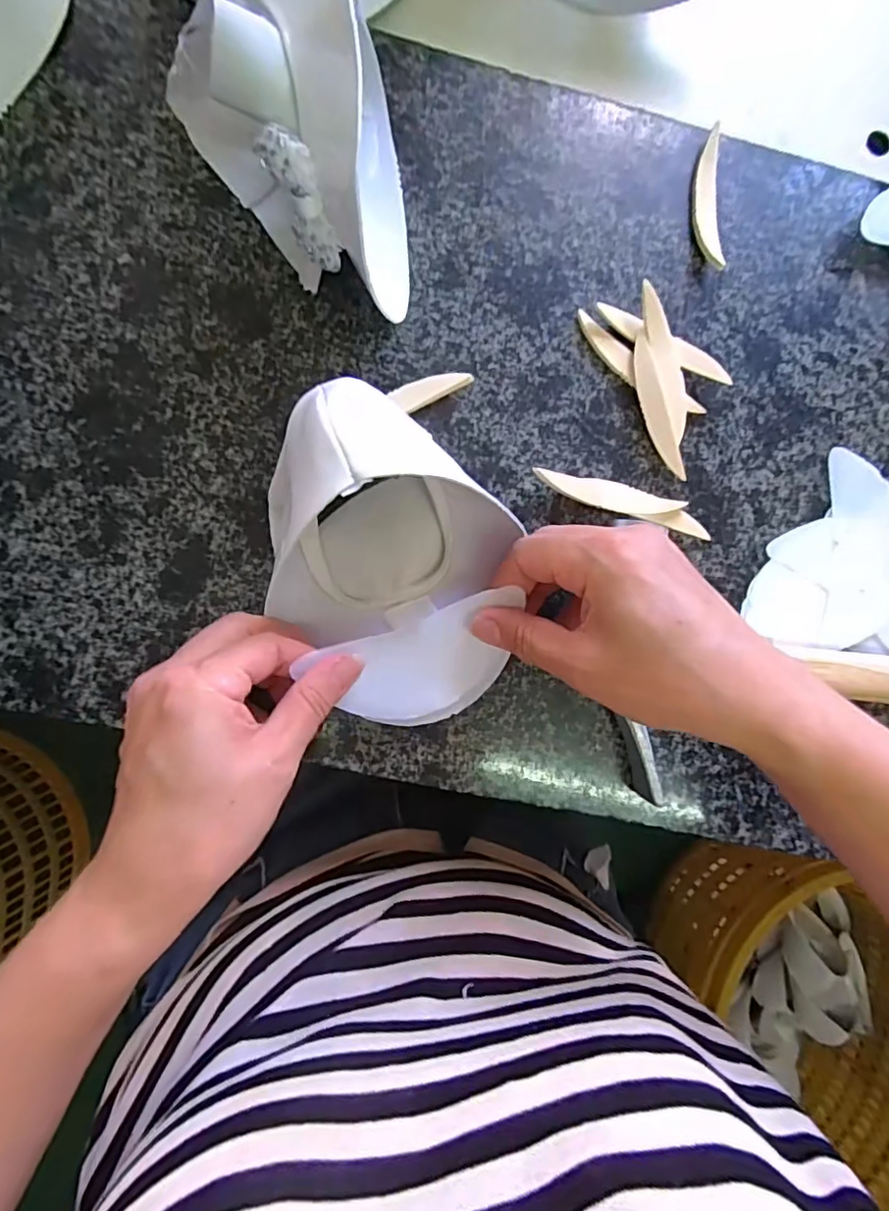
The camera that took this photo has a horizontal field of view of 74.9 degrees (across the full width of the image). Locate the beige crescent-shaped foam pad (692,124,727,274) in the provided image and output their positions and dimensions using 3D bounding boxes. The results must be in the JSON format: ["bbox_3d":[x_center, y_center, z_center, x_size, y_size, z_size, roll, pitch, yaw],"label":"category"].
[{"bbox_3d":[0.145,-0.222,0.319,0.014,0.009,0.076,-1,89,-5],"label":"beige crescent-shaped foam pad"}]

